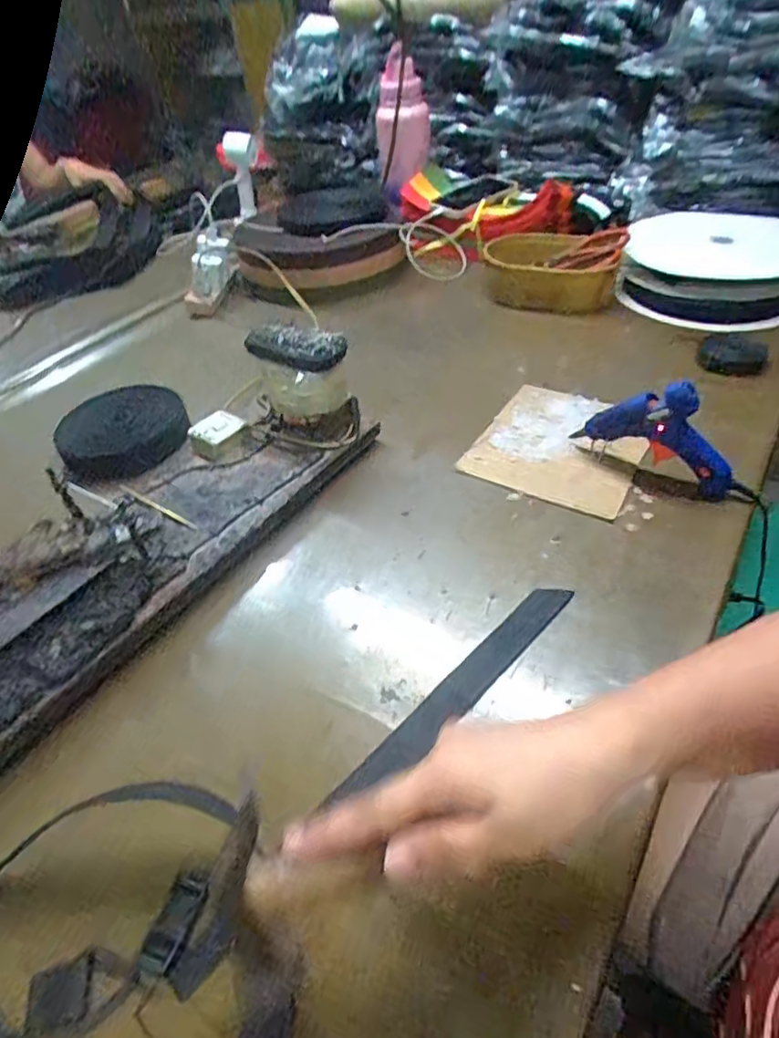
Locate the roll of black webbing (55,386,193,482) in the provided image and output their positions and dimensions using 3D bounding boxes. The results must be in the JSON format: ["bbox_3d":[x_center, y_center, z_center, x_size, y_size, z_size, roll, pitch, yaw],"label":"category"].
[{"bbox_3d":[-0.290,-0.093,0.663,0.134,0.038,0.095,-7,87,-7],"label":"roll of black webbing"}]

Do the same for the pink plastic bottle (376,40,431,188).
[{"bbox_3d":[0.025,-0.669,1.010,0.086,0.246,0.075,-2,67,1],"label":"pink plastic bottle"}]

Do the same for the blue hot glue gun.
[{"bbox_3d":[0.242,-0.078,0.540,0.145,0.097,0.026,23,52,23],"label":"blue hot glue gun"}]

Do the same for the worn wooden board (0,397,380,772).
[{"bbox_3d":[-0.203,0.021,0.501,0.137,0.051,0.488,25,52,24],"label":"worn wooden board"}]

